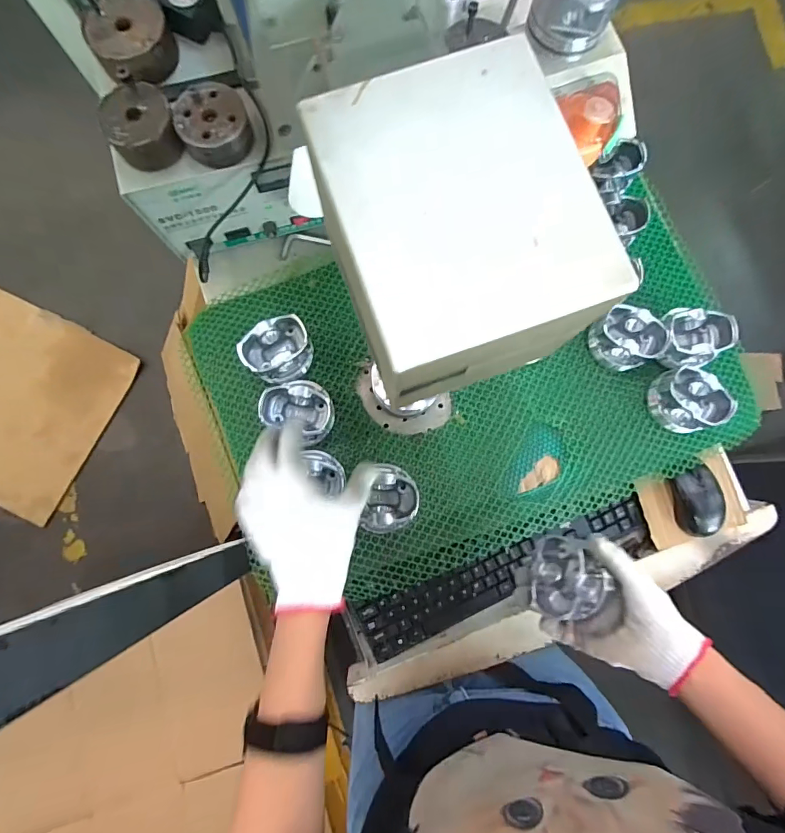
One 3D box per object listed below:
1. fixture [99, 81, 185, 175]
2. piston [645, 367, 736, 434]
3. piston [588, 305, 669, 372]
[{"bbox_3d":[-0.255,-0.297,0.438,0.065,0.039,0.073,-25,83,-6],"label":"fixture"},{"bbox_3d":[0.375,-0.021,0.545,0.080,0.051,0.080,0,81,-3],"label":"piston"},{"bbox_3d":[0.301,-0.100,0.558,0.075,0.046,0.083,-44,85,-8],"label":"piston"}]

